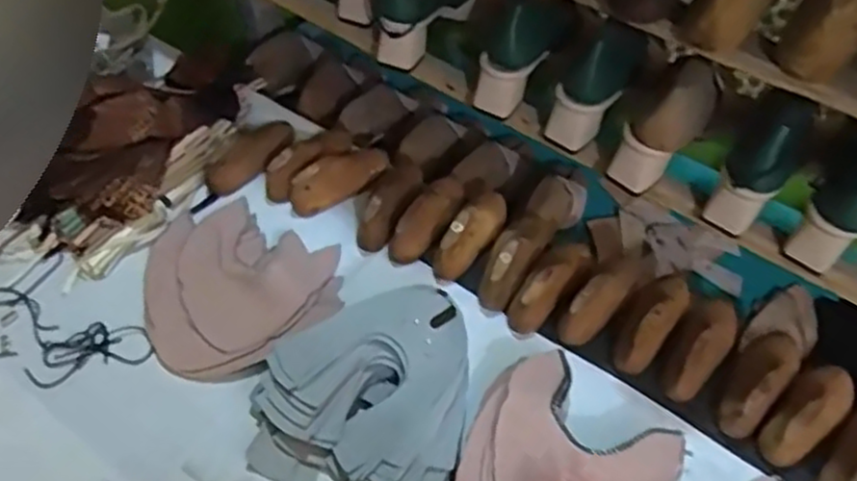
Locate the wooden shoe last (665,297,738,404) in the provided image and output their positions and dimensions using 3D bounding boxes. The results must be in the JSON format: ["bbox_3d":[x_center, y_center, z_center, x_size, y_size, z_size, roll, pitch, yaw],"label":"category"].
[{"bbox_3d":[0.282,0.104,0.732,0.054,0.050,0.137,34,58,22],"label":"wooden shoe last"}]

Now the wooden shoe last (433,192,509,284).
[{"bbox_3d":[0.052,-0.017,0.821,0.049,0.060,0.139,27,56,18],"label":"wooden shoe last"}]

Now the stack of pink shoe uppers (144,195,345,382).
[{"bbox_3d":[-0.215,0.039,0.780,0.206,0.022,0.221,-33,60,-25],"label":"stack of pink shoe uppers"}]

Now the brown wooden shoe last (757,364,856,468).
[{"bbox_3d":[0.374,0.164,0.690,0.134,0.050,0.051,-35,61,-26],"label":"brown wooden shoe last"}]

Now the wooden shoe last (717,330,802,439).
[{"bbox_3d":[0.334,0.136,0.713,0.055,0.049,0.141,38,60,24],"label":"wooden shoe last"}]

